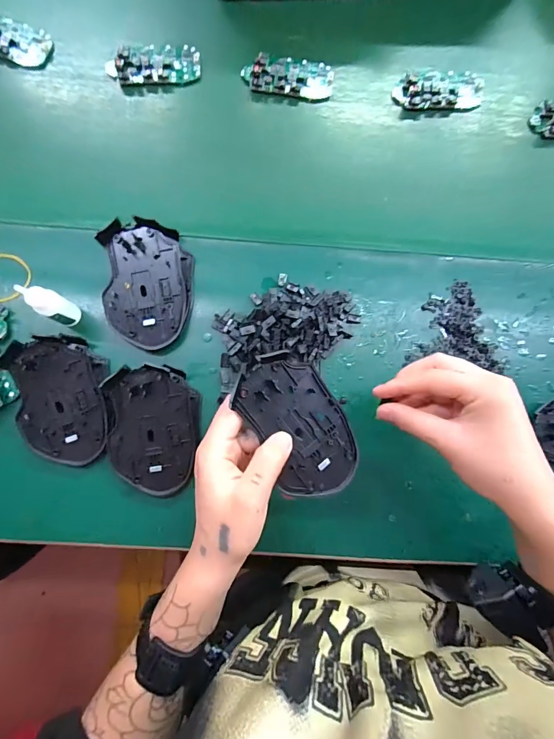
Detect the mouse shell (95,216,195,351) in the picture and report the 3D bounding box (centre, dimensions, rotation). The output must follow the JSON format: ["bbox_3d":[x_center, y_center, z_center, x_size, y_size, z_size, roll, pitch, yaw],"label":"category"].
[{"bbox_3d":[-0.121,-0.080,0.345,0.080,0.031,0.118,-2,81,-3],"label":"mouse shell"}]

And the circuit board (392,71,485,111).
[{"bbox_3d":[0.181,-0.311,0.408,0.099,0.012,0.046,1,81,-2],"label":"circuit board"}]

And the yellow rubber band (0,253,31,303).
[{"bbox_3d":[-0.268,-0.088,0.357,0.053,0.009,0.050,1,83,-4],"label":"yellow rubber band"}]

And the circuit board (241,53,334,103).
[{"bbox_3d":[0.013,-0.323,0.404,0.097,0.016,0.047,4,80,-2],"label":"circuit board"}]

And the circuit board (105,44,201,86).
[{"bbox_3d":[-0.135,-0.333,0.400,0.100,0.017,0.044,-8,81,-4],"label":"circuit board"}]

